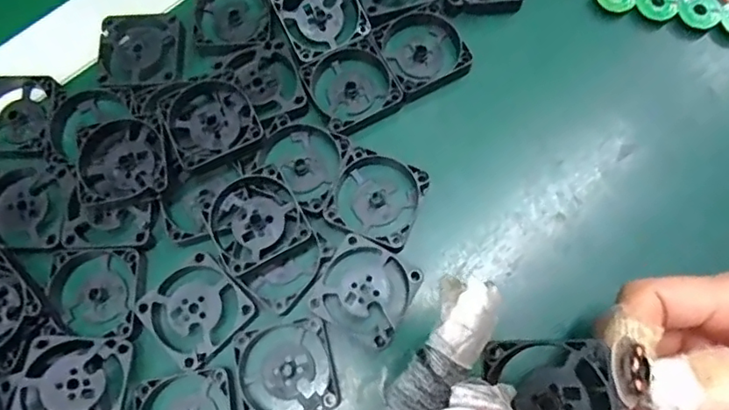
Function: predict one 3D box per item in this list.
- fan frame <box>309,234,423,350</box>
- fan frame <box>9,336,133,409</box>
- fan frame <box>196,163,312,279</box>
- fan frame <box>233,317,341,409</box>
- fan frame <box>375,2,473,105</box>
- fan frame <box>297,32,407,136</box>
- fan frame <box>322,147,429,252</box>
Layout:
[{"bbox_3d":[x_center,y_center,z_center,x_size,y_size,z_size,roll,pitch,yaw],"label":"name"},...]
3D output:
[{"bbox_3d":[0.001,0.038,0.253,0.038,0.009,0.039,27,76,10],"label":"fan frame"},{"bbox_3d":[-0.120,0.074,0.233,0.041,0.006,0.040,7,56,-14],"label":"fan frame"},{"bbox_3d":[-0.050,0.006,0.256,0.041,0.011,0.040,-29,74,-7],"label":"fan frame"},{"bbox_3d":[-0.034,0.072,0.246,0.040,0.011,0.039,-13,73,-2],"label":"fan frame"},{"bbox_3d":[0.030,-0.076,0.288,0.039,0.012,0.040,-28,74,-7],"label":"fan frame"},{"bbox_3d":[-0.006,-0.058,0.282,0.040,0.011,0.040,-28,74,-7],"label":"fan frame"},{"bbox_3d":[0.006,-0.003,0.267,0.039,0.013,0.044,21,75,8],"label":"fan frame"}]

